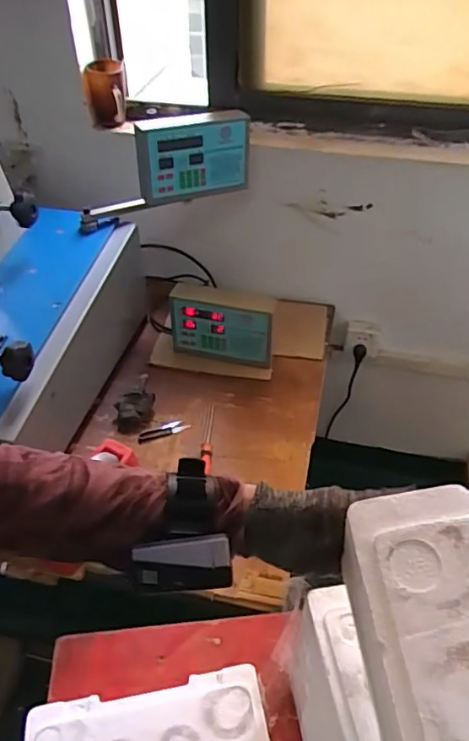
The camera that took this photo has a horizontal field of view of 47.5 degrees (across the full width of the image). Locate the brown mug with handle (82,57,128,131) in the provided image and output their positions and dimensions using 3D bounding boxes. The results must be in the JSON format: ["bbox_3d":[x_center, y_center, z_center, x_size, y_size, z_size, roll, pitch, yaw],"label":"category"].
[{"bbox_3d":[-0.278,-0.595,1.158,0.091,0.125,0.090,-6,43,-7],"label":"brown mug with handle"}]

